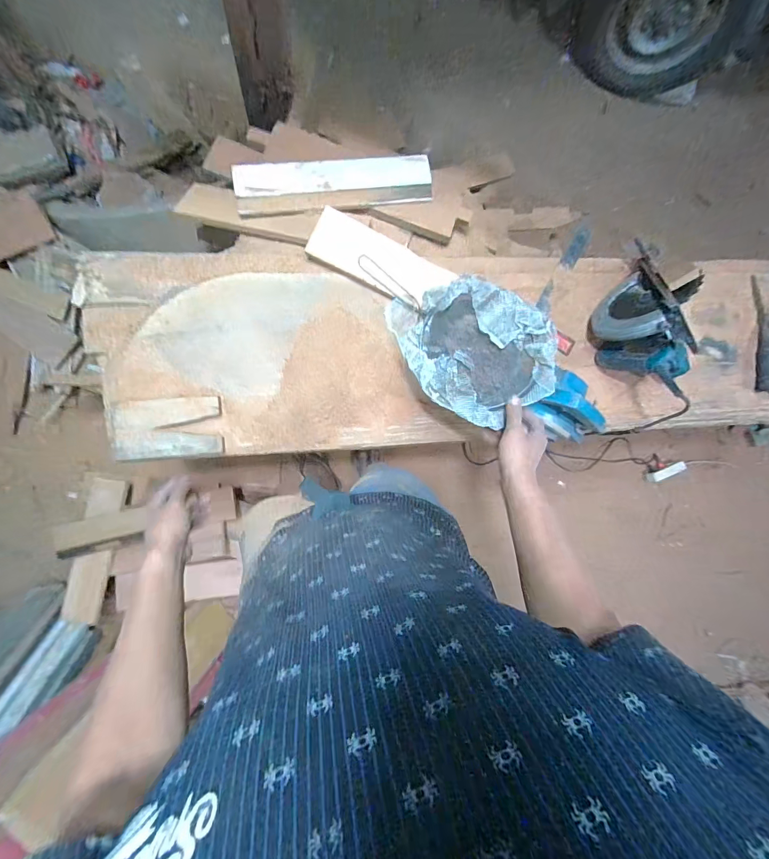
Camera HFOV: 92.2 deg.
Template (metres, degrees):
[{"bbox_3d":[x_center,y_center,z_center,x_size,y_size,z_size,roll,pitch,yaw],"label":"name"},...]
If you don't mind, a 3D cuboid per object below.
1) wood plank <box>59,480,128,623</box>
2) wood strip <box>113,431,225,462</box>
[{"bbox_3d":[-0.949,0.392,1.214,0.102,0.028,0.449,8,82,-18],"label":"wood plank"},{"bbox_3d":[-0.426,0.030,0.739,0.195,0.020,0.053,-2,92,-10],"label":"wood strip"}]

